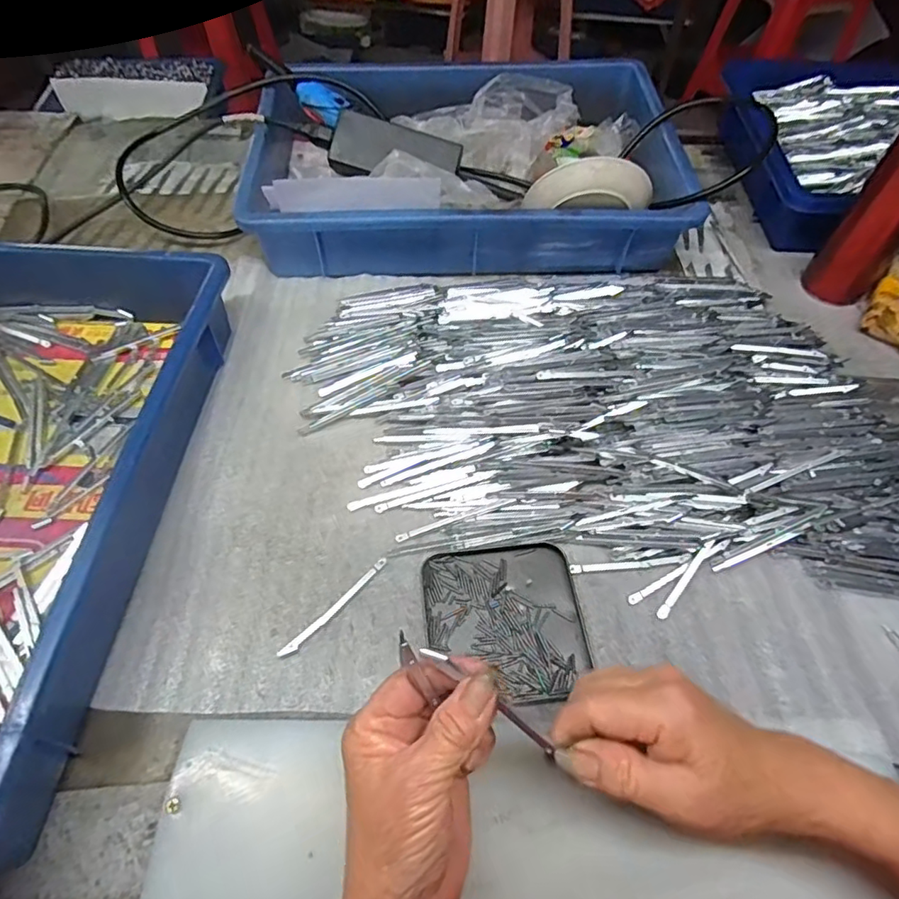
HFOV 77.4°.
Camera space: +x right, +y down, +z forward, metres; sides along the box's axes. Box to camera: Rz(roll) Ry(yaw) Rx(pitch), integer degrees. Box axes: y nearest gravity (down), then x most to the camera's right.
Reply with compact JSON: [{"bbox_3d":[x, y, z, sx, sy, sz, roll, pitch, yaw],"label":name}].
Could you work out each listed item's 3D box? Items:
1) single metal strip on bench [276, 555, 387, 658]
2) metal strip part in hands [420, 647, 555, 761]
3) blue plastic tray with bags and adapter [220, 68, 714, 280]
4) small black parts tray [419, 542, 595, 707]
[{"bbox_3d":[-0.075,0.104,0.373,0.007,0.007,0.089,37,62,21],"label":"single metal strip on bench"},{"bbox_3d":[0.019,0.116,0.258,0.082,0.005,0.006,42,60,-10],"label":"metal strip part in hands"},{"bbox_3d":[0.018,-0.307,0.596,0.430,0.101,0.268,-2,56,-3],"label":"blue plastic tray with bags and adapter"},{"bbox_3d":[0.036,0.111,0.367,0.101,0.009,0.101,-4,56,-5],"label":"small black parts tray"}]

